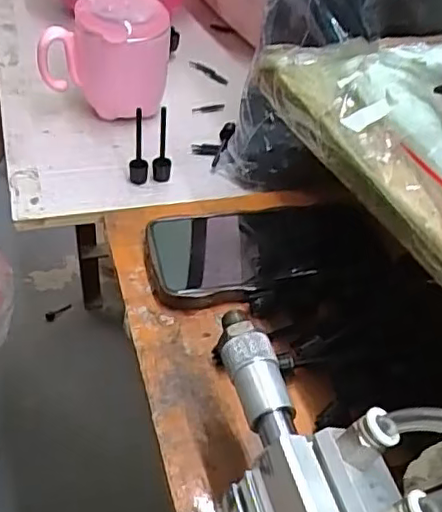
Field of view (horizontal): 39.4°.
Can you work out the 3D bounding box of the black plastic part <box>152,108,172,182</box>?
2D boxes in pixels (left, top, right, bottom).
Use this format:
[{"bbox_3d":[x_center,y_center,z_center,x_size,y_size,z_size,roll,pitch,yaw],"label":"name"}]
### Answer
[{"bbox_3d":[-0.047,-0.089,0.491,0.014,0.063,0.018,2,42,-5],"label":"black plastic part"}]

